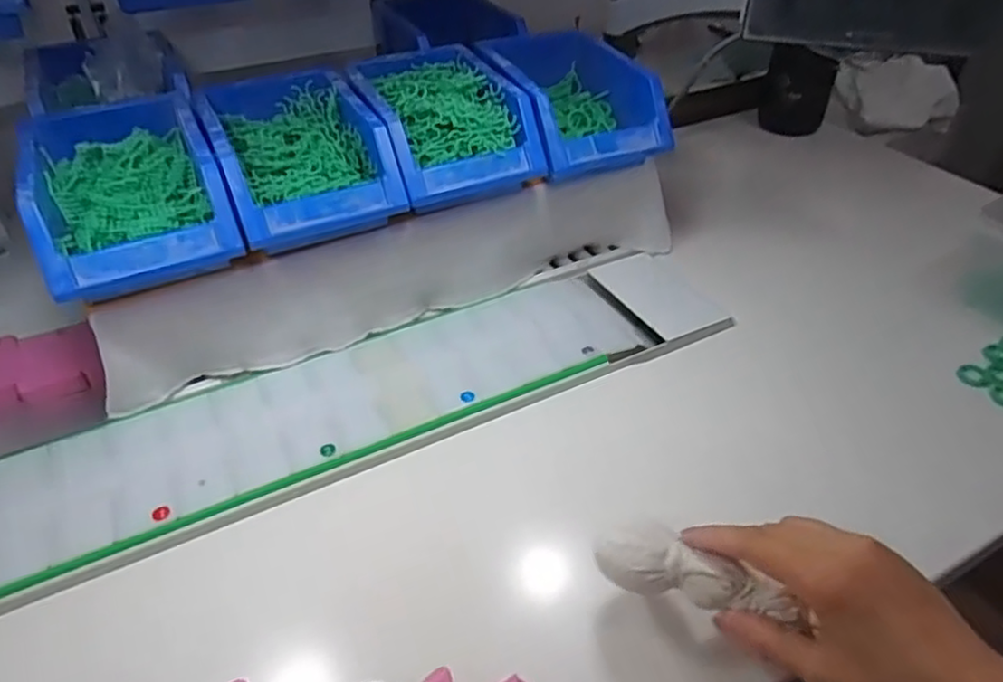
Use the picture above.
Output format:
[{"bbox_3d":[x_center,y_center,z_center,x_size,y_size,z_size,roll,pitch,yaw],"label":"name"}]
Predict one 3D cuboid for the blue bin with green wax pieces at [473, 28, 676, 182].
[{"bbox_3d":[0.062,-0.230,0.632,0.125,0.062,0.185,-16,43,-18],"label":"blue bin with green wax pieces"}]

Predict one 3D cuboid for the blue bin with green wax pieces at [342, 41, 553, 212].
[{"bbox_3d":[-0.051,-0.192,0.593,0.127,0.070,0.179,-14,42,-16],"label":"blue bin with green wax pieces"}]

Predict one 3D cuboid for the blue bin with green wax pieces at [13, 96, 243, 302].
[{"bbox_3d":[-0.278,-0.114,0.503,0.123,0.078,0.186,-18,44,-20],"label":"blue bin with green wax pieces"}]

